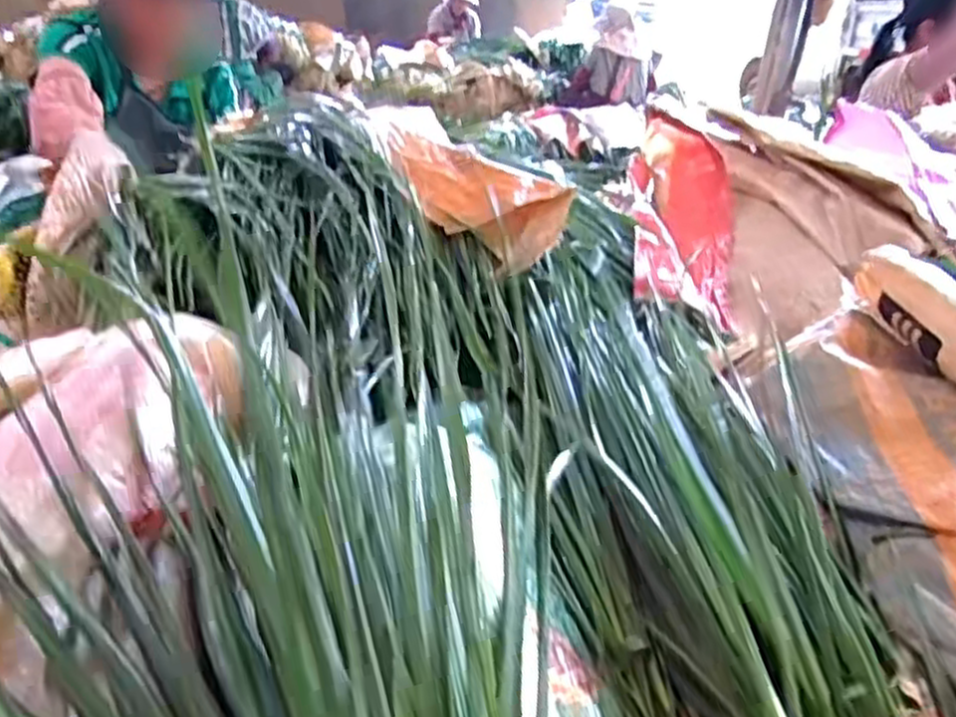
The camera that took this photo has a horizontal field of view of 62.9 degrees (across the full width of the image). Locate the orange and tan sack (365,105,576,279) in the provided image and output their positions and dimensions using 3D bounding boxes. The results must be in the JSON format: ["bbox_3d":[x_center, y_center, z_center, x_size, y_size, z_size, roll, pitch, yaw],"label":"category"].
[{"bbox_3d":[-0.022,-0.201,0.840,0.143,0.054,0.299,-15,49,-36],"label":"orange and tan sack"}]

